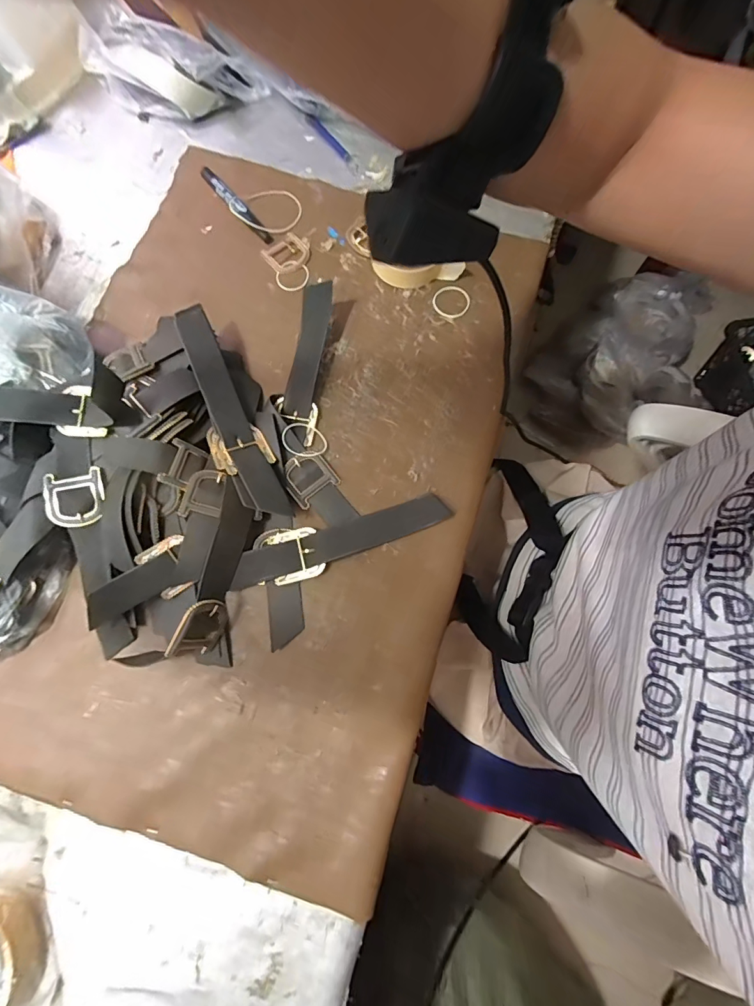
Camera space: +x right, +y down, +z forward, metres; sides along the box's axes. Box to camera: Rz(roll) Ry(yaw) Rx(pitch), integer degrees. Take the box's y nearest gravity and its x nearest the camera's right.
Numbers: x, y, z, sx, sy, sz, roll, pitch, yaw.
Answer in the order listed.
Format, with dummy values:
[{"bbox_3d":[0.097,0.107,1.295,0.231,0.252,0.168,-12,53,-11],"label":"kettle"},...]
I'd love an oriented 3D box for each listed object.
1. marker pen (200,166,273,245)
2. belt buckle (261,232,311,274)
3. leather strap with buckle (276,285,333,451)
[{"bbox_3d":[-0.174,-0.361,0.509,0.019,0.016,0.138,-39,78,-8],"label":"marker pen"},{"bbox_3d":[-0.103,-0.294,0.498,0.052,0.004,0.047,-41,78,-9],"label":"belt buckle"},{"bbox_3d":[-0.078,-0.159,0.459,0.042,0.015,0.193,4,76,2],"label":"leather strap with buckle"}]

